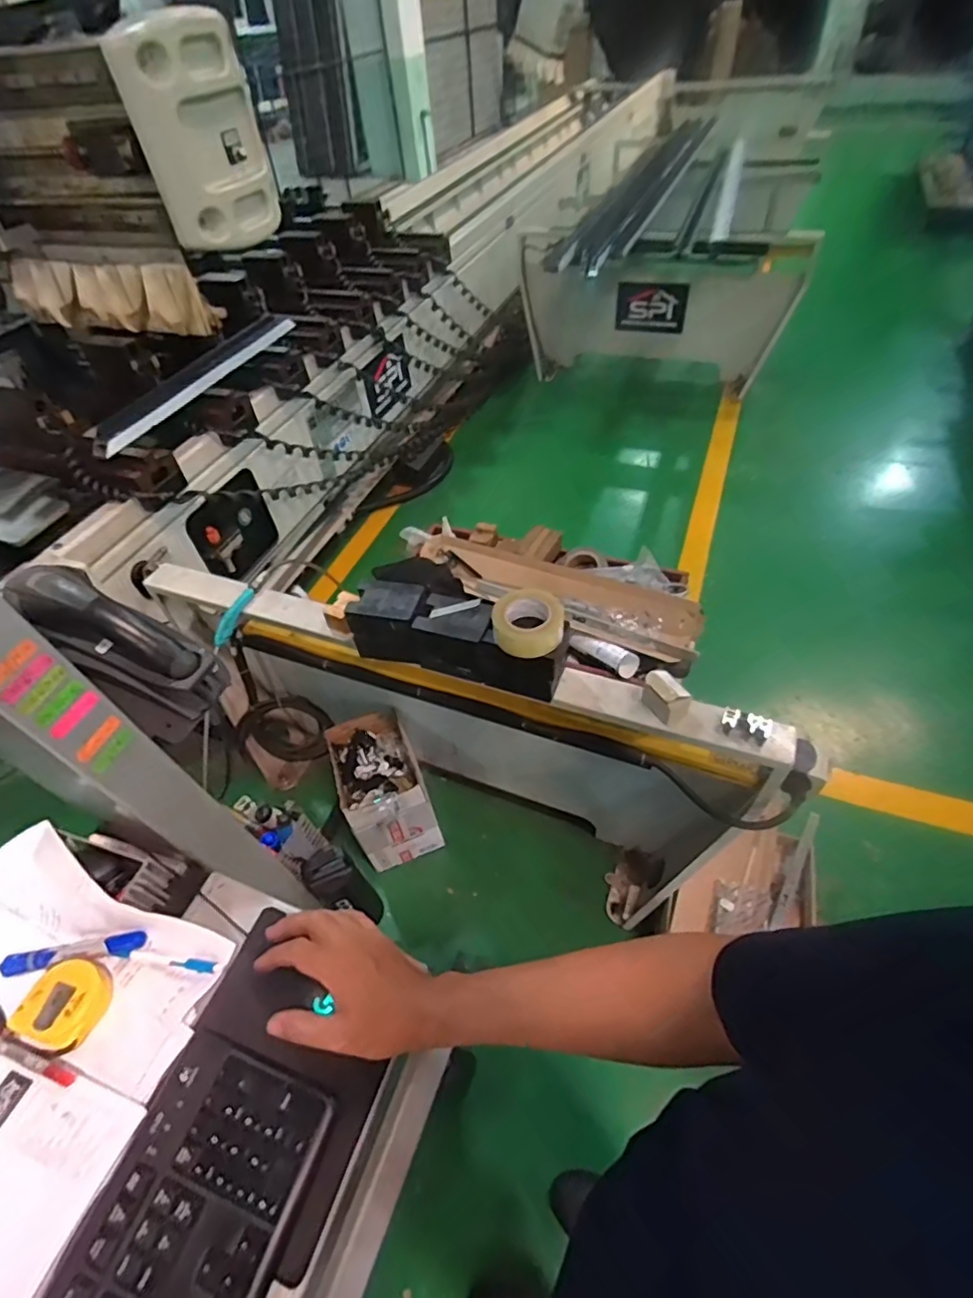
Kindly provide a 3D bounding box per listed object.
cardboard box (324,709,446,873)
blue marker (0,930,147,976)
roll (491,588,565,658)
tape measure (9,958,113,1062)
[{"bbox_3d":[-0.275,0.389,1.572,0.210,0.334,0.309,-20,50,-11],"label":"cardboard box"},{"bbox_3d":[-0.394,0.290,0.550,0.128,0.014,0.020,-11,49,-4],"label":"blue marker"},{"bbox_3d":[0.073,-0.050,1.029,0.127,0.059,0.114,-2,49,4],"label":"roll"},{"bbox_3d":[-0.387,0.326,0.533,0.066,0.022,0.071,19,54,21],"label":"tape measure"}]

